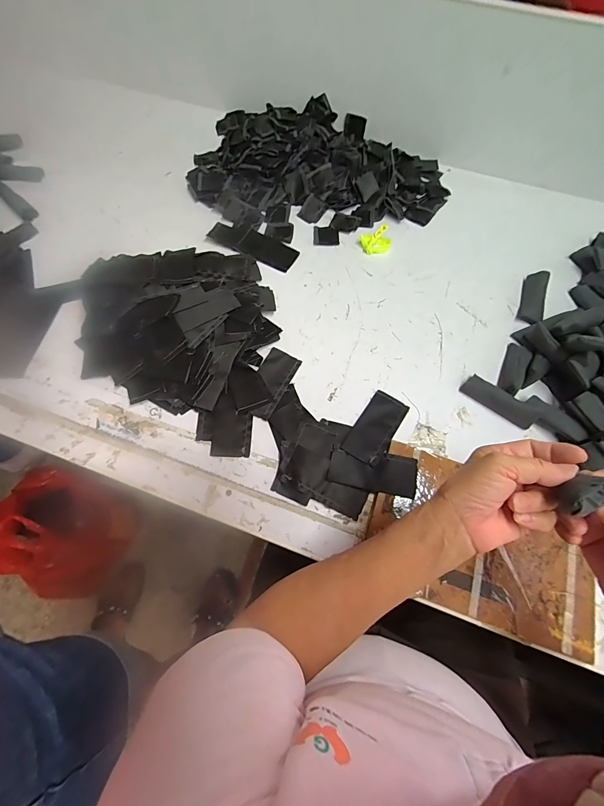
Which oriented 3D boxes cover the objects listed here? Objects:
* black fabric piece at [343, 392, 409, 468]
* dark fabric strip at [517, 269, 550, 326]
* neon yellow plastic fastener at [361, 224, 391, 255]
[{"bbox_3d":[0.107,0.034,0.503,0.054,0.011,0.114,33,68,14],"label":"black fabric piece"},{"bbox_3d":[0.404,-0.179,0.596,0.039,0.029,0.106,20,66,8],"label":"dark fabric strip"},{"bbox_3d":[0.142,-0.305,0.647,0.055,0.034,0.034,-14,65,-8],"label":"neon yellow plastic fastener"}]

